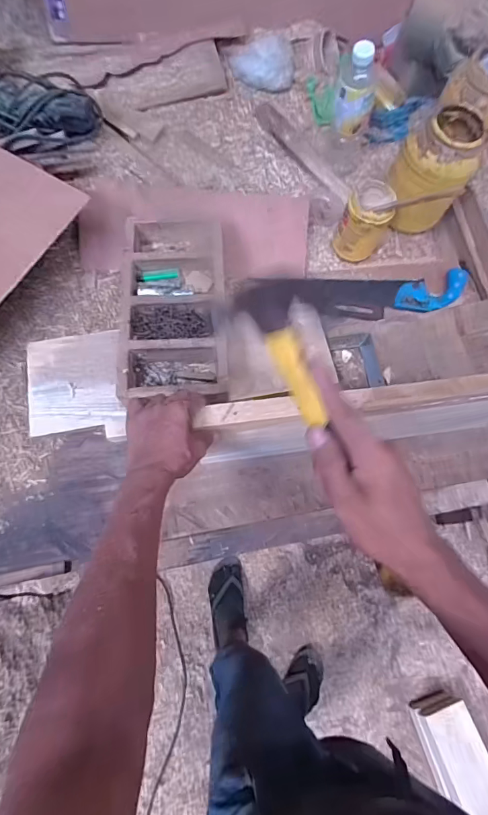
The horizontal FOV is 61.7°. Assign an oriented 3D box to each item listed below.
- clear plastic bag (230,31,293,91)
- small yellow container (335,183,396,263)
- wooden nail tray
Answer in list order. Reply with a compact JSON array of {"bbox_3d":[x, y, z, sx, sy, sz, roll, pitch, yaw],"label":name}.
[{"bbox_3d":[0.042,-0.776,0.920,0.144,0.071,0.104,6,67,0],"label":"clear plastic bag"},{"bbox_3d":[0.250,-0.378,0.847,0.084,0.145,0.091,1,67,-2],"label":"small yellow container"},{"bbox_3d":[-0.125,-0.183,0.738,0.179,0.069,0.364,-3,70,-4],"label":"wooden nail tray"}]

